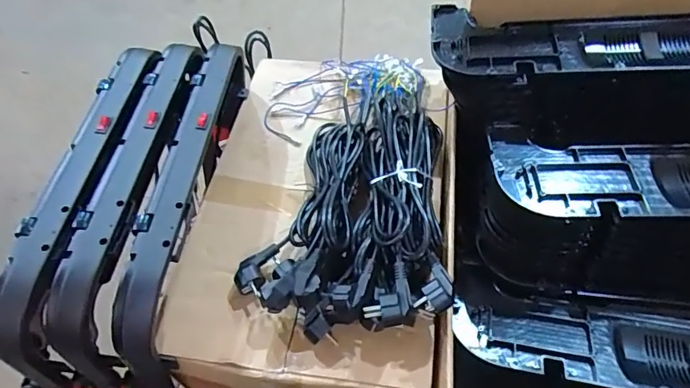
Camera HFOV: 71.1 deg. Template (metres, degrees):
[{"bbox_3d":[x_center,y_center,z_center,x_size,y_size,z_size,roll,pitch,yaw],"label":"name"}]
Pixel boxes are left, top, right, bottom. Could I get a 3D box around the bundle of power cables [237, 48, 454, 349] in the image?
[{"bbox_3d":[0.000,-0.043,0.689,0.262,0.083,0.491,0,54,4],"label":"bundle of power cables"}]

